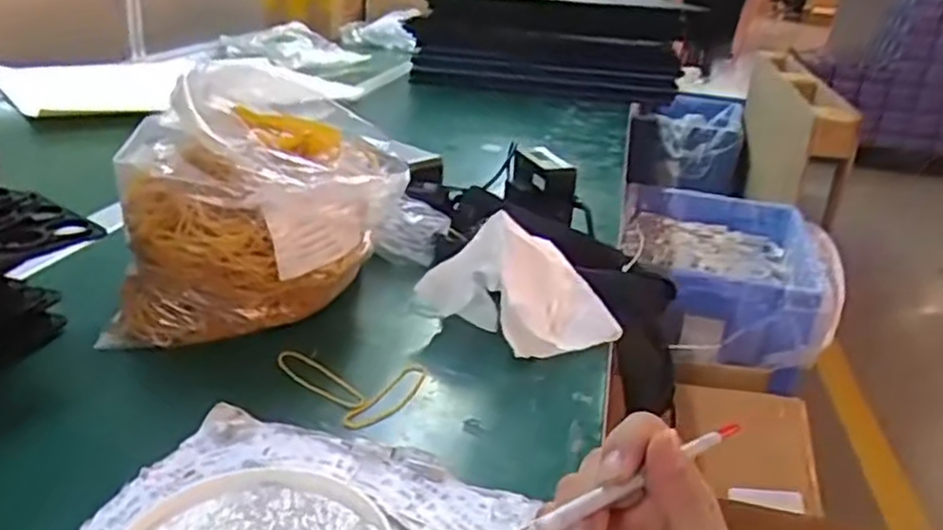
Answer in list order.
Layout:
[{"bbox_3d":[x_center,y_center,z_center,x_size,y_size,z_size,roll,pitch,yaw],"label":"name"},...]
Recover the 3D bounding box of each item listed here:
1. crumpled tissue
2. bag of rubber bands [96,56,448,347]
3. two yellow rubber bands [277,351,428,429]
[{"bbox_3d":[0.038,0.018,0.543,0.121,0.072,0.092,21,29,34],"label":"crumpled tissue"},{"bbox_3d":[-0.137,-0.048,0.564,0.144,0.140,0.249,14,25,20],"label":"bag of rubber bands"},{"bbox_3d":[-0.069,0.073,0.489,0.074,0.010,0.094,-16,31,-38],"label":"two yellow rubber bands"}]

